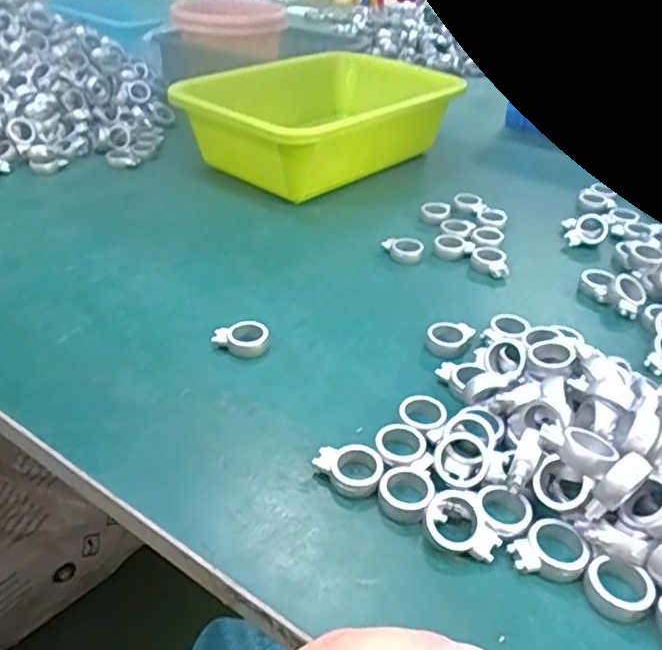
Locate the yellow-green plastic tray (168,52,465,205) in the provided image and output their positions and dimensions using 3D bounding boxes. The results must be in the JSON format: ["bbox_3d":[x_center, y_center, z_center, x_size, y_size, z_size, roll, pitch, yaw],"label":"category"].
[{"bbox_3d":[-0.001,-0.209,0.638,0.263,0.083,0.184,-26,43,-33],"label":"yellow-green plastic tray"}]

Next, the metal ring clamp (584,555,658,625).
[{"bbox_3d":[0.118,0.109,0.254,0.026,0.011,0.021,17,38,21],"label":"metal ring clamp"}]

